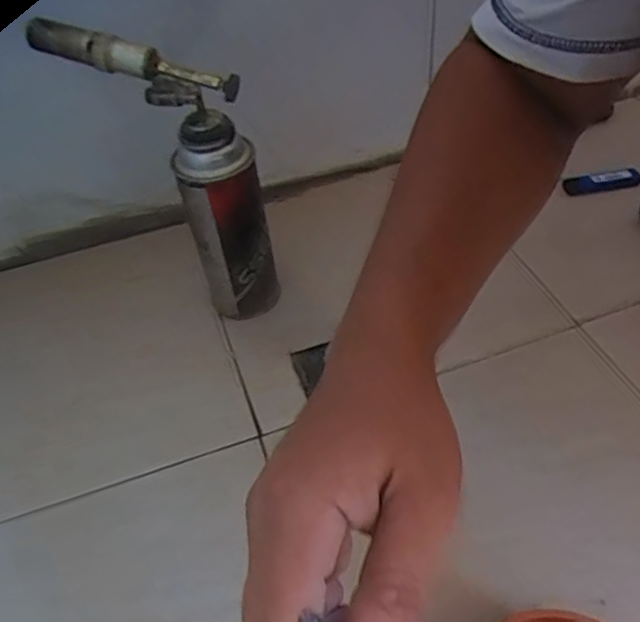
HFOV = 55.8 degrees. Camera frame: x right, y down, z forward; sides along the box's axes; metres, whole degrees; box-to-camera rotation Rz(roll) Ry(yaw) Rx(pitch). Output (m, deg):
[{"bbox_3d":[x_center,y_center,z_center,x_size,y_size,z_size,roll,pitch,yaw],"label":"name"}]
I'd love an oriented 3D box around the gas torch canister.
[{"bbox_3d":[-0.115,-0.095,0.506,0.131,0.274,0.069,19,51,21],"label":"gas torch canister"}]

